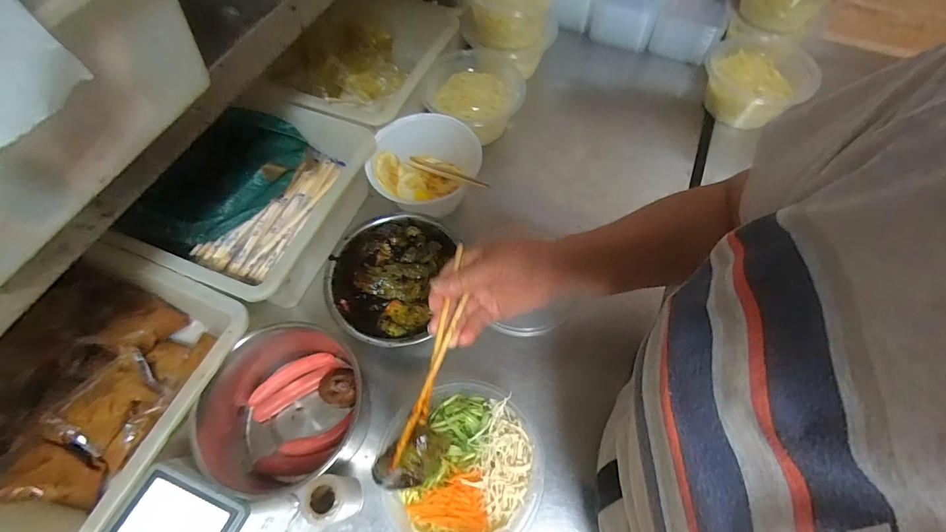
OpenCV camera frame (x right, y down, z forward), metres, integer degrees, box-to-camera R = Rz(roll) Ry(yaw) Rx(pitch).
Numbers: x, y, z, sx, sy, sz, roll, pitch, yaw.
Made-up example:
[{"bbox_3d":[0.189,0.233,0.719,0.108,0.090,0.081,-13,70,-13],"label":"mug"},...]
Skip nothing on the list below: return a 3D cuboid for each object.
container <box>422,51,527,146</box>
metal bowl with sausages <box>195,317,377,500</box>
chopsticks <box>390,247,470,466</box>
[{"bbox_3d":[0.003,-0.286,0.704,0.152,0.062,0.182,14,63,8],"label":"container"},{"bbox_3d":[-0.210,0.162,0.477,0.164,0.102,0.154,0,62,1],"label":"metal bowl with sausages"},{"bbox_3d":[-0.028,0.064,0.348,0.020,0.011,0.194,13,61,8],"label":"chopsticks"}]

